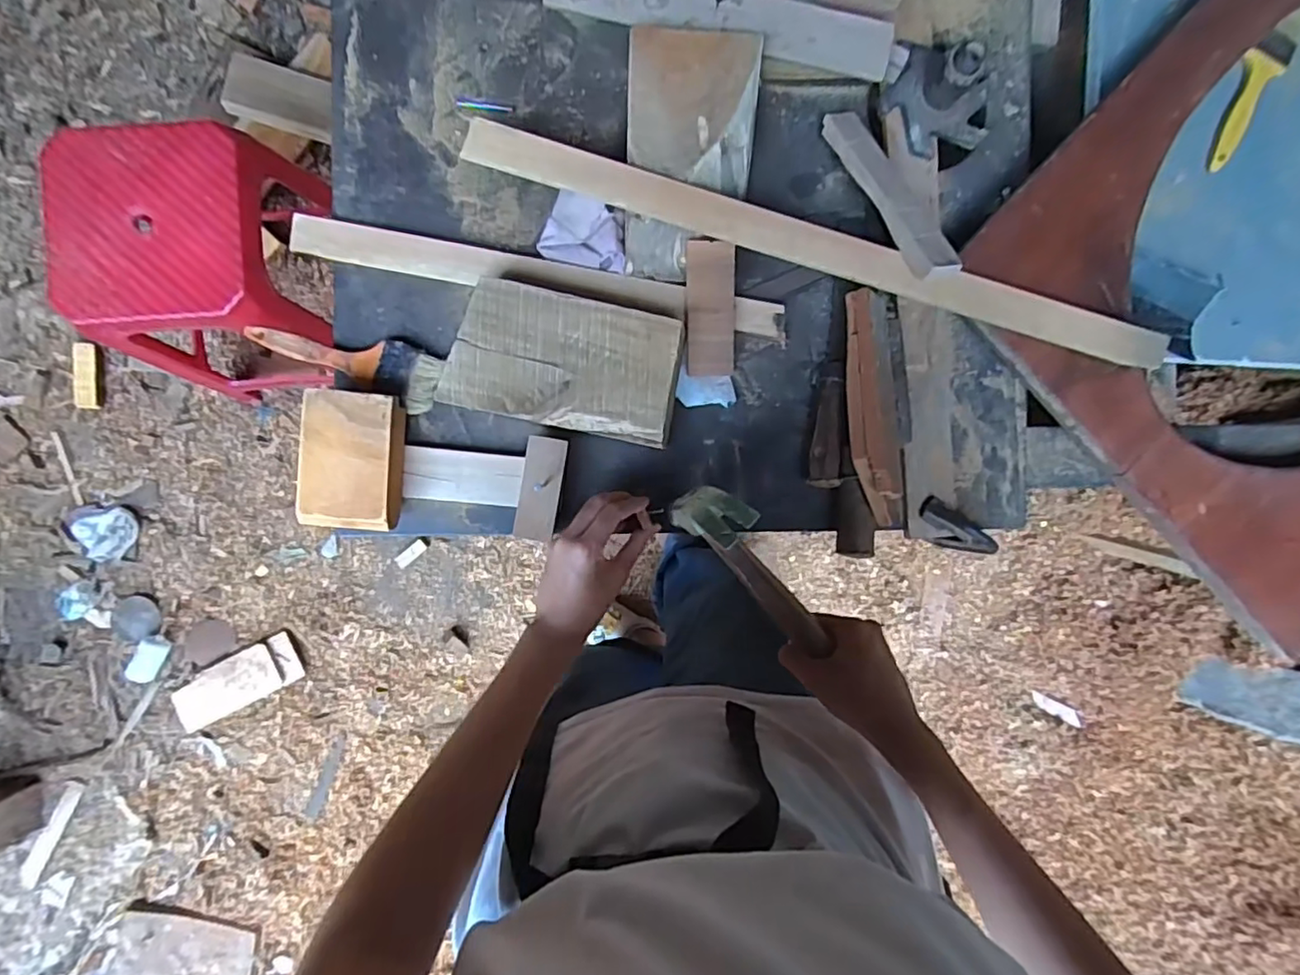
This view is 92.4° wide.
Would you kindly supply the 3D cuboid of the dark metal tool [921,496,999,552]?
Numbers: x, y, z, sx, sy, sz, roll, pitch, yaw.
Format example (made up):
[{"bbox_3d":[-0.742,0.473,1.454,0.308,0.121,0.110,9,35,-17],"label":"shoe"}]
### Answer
[{"bbox_3d":[0.286,0.040,0.583,0.076,0.022,0.036,29,89,0],"label":"dark metal tool"}]

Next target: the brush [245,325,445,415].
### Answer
[{"bbox_3d":[-0.266,-0.116,0.552,0.164,0.017,0.051,20,89,0],"label":"brush"}]

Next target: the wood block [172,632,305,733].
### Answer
[{"bbox_3d":[-0.837,0.400,1.267,0.260,0.025,0.095,-30,90,-1],"label":"wood block"}]

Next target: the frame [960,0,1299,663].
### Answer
[{"bbox_3d":[0.700,-0.272,0.599,0.745,0.047,0.522,-45,96,-3],"label":"frame"}]

